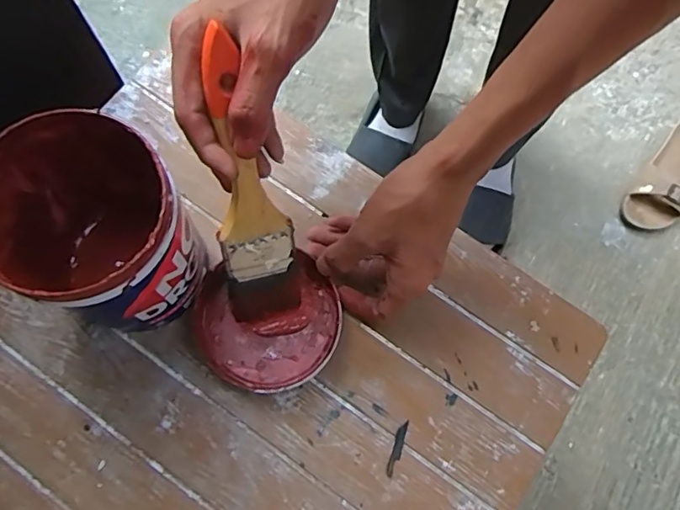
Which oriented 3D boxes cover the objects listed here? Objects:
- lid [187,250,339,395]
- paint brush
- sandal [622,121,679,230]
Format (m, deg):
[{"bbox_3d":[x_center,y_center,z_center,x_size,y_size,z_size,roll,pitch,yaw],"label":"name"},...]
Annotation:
[{"bbox_3d":[-0.055,0.052,0.405,0.107,0.017,0.097,-10,75,-4],"label":"lid"},{"bbox_3d":[-0.054,-0.036,0.336,0.048,0.193,0.008,-11,36,-15],"label":"paint brush"},{"bbox_3d":[0.595,-0.148,0.953,0.094,0.047,0.245,37,76,10],"label":"sandal"}]

